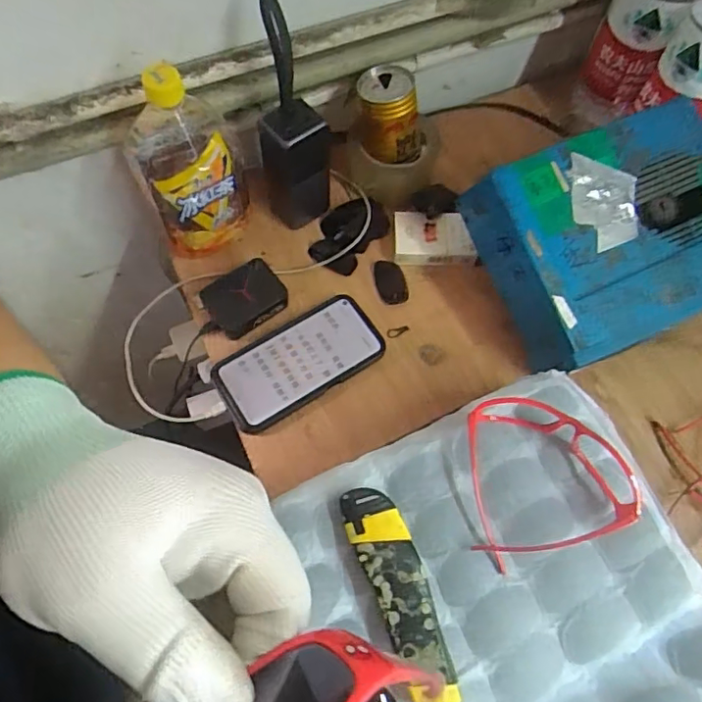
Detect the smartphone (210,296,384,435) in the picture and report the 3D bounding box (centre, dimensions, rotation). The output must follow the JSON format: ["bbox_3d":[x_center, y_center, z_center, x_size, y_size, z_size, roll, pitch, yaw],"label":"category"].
[{"bbox_3d":[-0.050,0.010,0.558,0.165,0.015,0.084,-31,71,-14],"label":"smartphone"}]

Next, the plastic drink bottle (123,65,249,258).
[{"bbox_3d":[-0.153,-0.178,0.529,0.092,0.194,0.095,-15,68,-8],"label":"plastic drink bottle"}]

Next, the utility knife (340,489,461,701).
[{"bbox_3d":[0.036,0.168,0.371,0.038,0.023,0.155,-21,68,-10],"label":"utility knife"}]

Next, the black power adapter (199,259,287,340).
[{"bbox_3d":[-0.107,-0.052,0.565,0.077,0.028,0.059,-32,71,-14],"label":"black power adapter"}]

